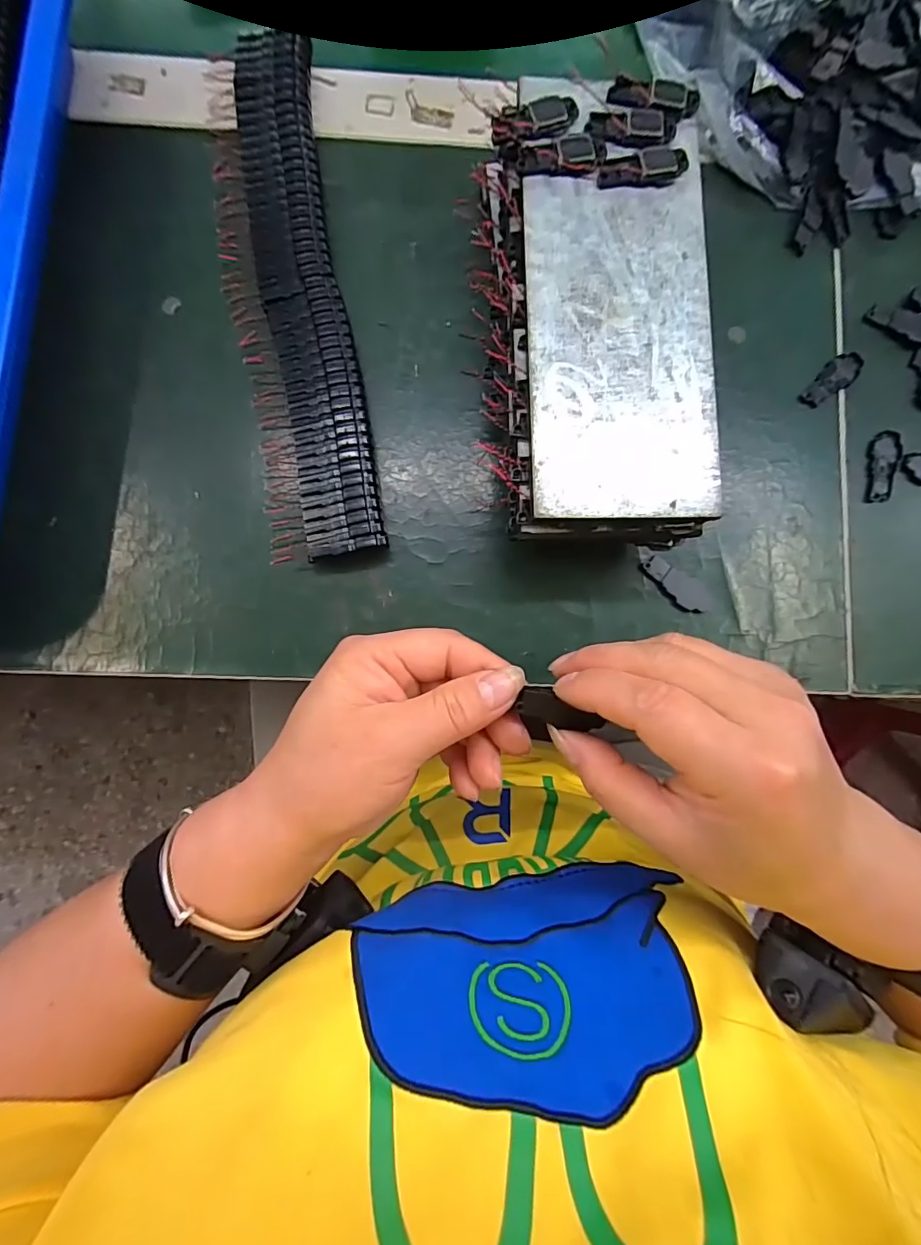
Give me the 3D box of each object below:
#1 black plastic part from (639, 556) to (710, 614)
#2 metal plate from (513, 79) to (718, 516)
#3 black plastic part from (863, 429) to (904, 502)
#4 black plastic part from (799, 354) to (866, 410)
[{"bbox_3d":[0.112,-0.020,0.270,0.040,0.004,0.016,44,86,0],"label":"black plastic part"},{"bbox_3d":[0.068,-0.139,0.222,0.078,0.004,0.191,-1,87,-3],"label":"metal plate"},{"bbox_3d":[0.231,-0.085,0.282,0.016,0.004,0.040,7,86,-2],"label":"black plastic part"},{"bbox_3d":[0.204,-0.134,0.284,0.042,0.004,0.016,-37,89,-4],"label":"black plastic part"}]

